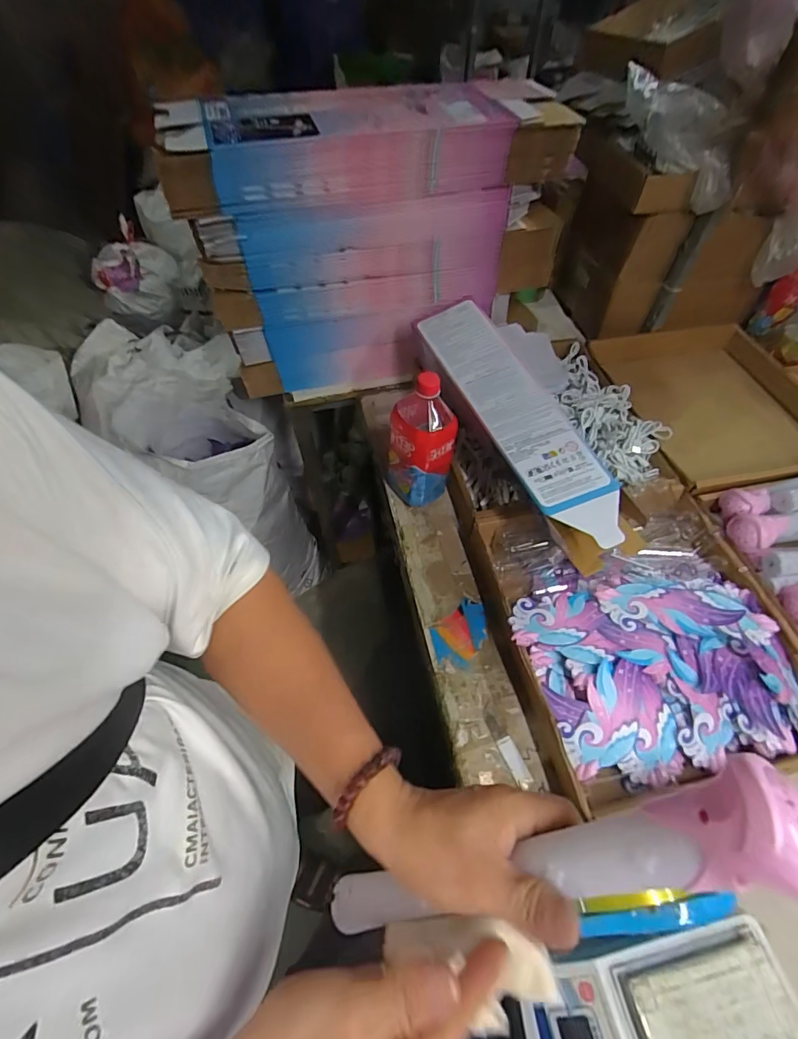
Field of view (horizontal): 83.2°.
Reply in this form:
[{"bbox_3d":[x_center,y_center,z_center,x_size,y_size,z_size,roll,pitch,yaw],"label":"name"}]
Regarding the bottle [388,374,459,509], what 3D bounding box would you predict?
[{"bbox_3d":[0.032,-0.115,0.656,0.089,0.215,0.091,3,56,2],"label":"bottle"}]

